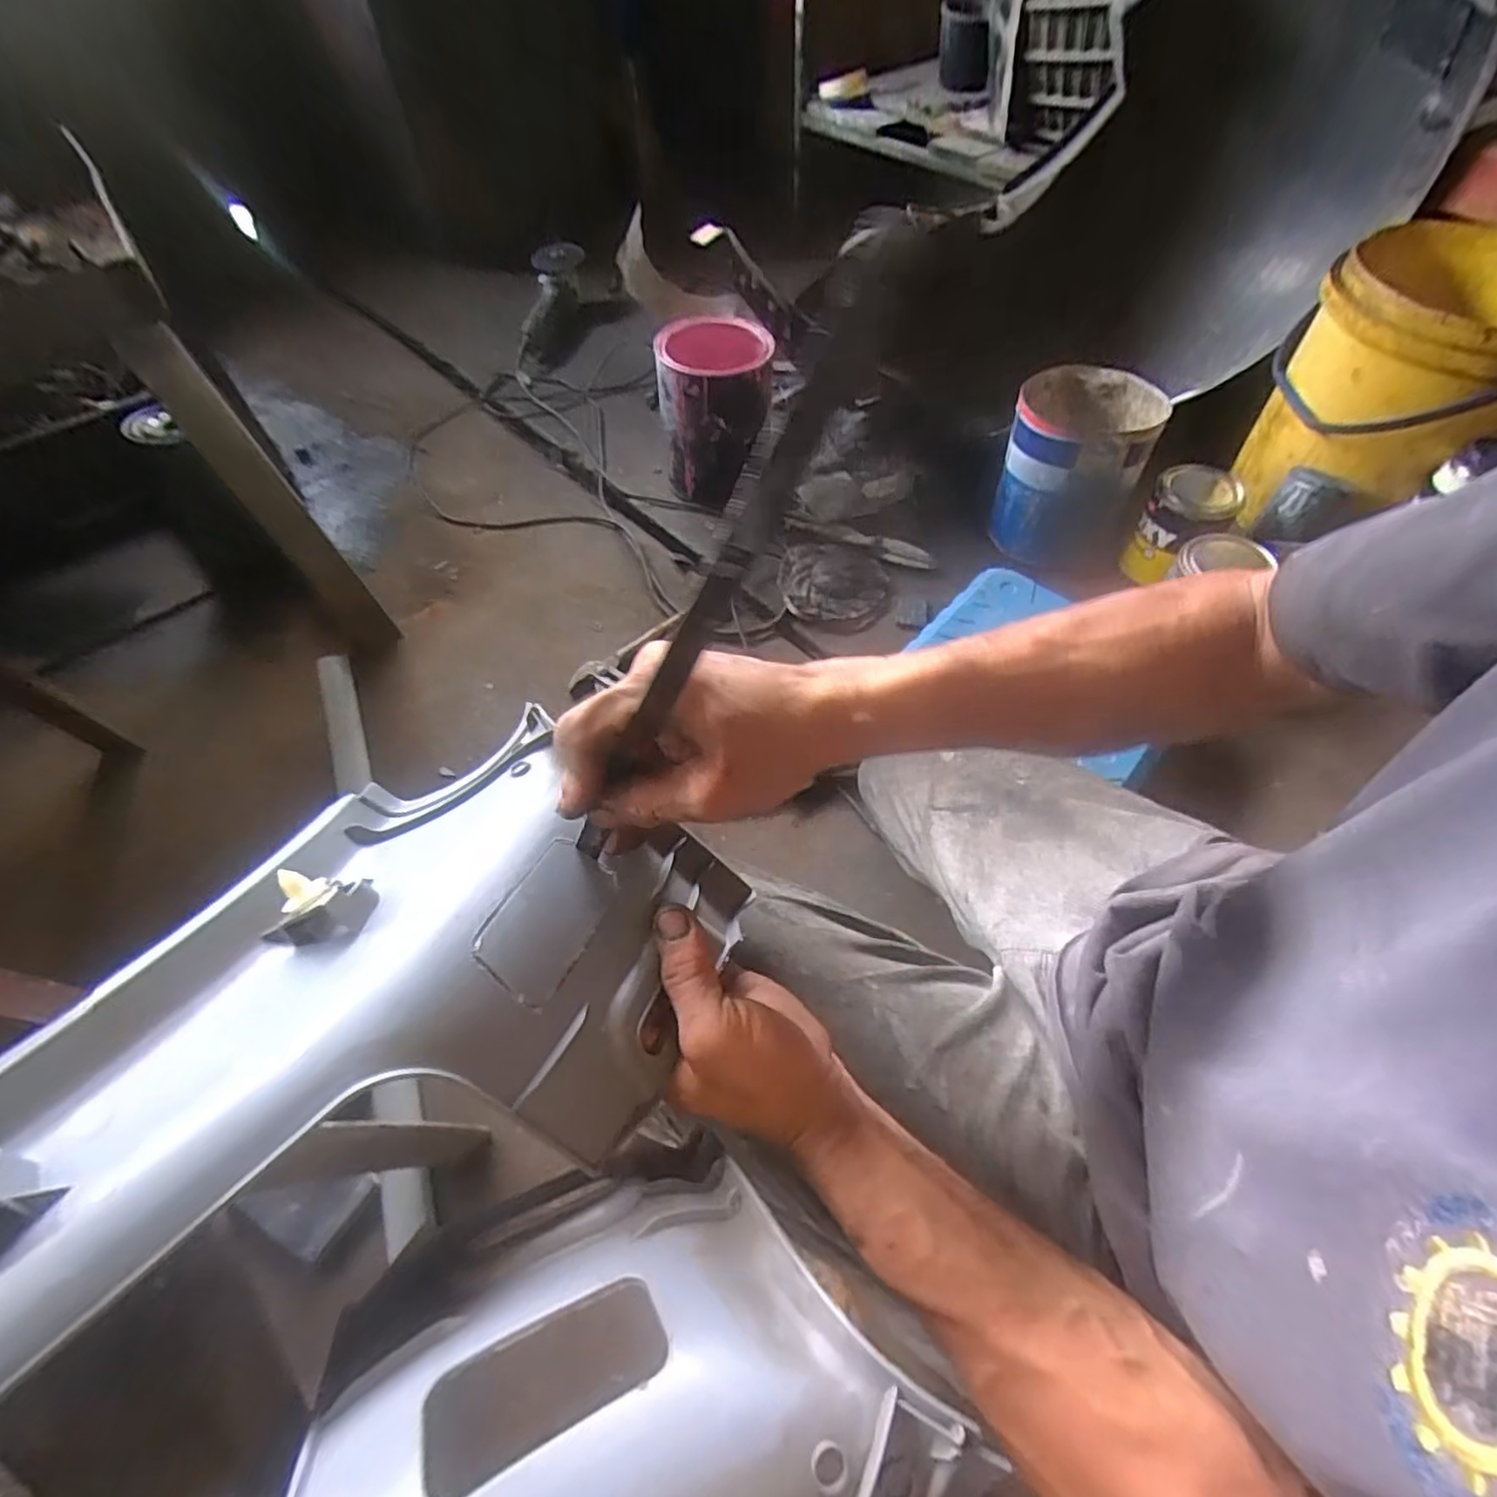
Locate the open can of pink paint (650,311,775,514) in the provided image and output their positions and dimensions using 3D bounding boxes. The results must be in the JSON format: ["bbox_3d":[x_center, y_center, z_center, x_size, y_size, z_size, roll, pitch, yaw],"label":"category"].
[{"bbox_3d":[-0.046,-0.493,1.022,0.151,0.210,0.170,-1,57,2],"label":"open can of pink paint"}]

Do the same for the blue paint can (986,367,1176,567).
[{"bbox_3d":[0.423,-0.360,0.923,0.164,0.219,0.160,-1,57,2],"label":"blue paint can"}]

